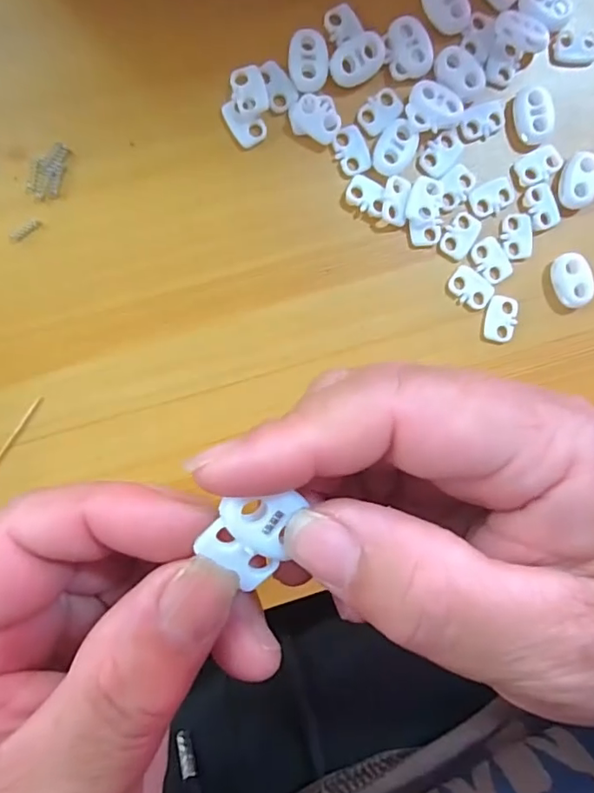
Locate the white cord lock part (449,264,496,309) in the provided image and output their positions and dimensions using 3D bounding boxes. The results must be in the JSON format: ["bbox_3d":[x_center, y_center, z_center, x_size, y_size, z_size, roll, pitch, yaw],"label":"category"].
[{"bbox_3d":[0.072,-0.044,0.214,0.019,0.004,0.013,37,89,-6],"label":"white cord lock part"}]

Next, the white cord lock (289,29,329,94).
[{"bbox_3d":[0.005,-0.128,0.202,0.015,0.004,0.023,-2,93,-5],"label":"white cord lock"}]

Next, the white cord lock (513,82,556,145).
[{"bbox_3d":[0.095,-0.113,0.211,0.013,0.007,0.021,-24,95,-4],"label":"white cord lock"}]

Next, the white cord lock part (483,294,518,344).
[{"bbox_3d":[0.084,-0.032,0.216,0.013,0.004,0.019,6,92,-6],"label":"white cord lock part"}]

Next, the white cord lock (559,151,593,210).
[{"bbox_3d":[0.115,-0.088,0.214,0.013,0.005,0.021,7,92,-6],"label":"white cord lock"}]

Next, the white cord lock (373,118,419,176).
[{"bbox_3d":[0.039,-0.097,0.206,0.016,0.005,0.021,31,90,-6],"label":"white cord lock"}]

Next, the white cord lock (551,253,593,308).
[{"bbox_3d":[0.113,-0.047,0.217,0.013,0.009,0.022,-17,94,-4],"label":"white cord lock"}]

